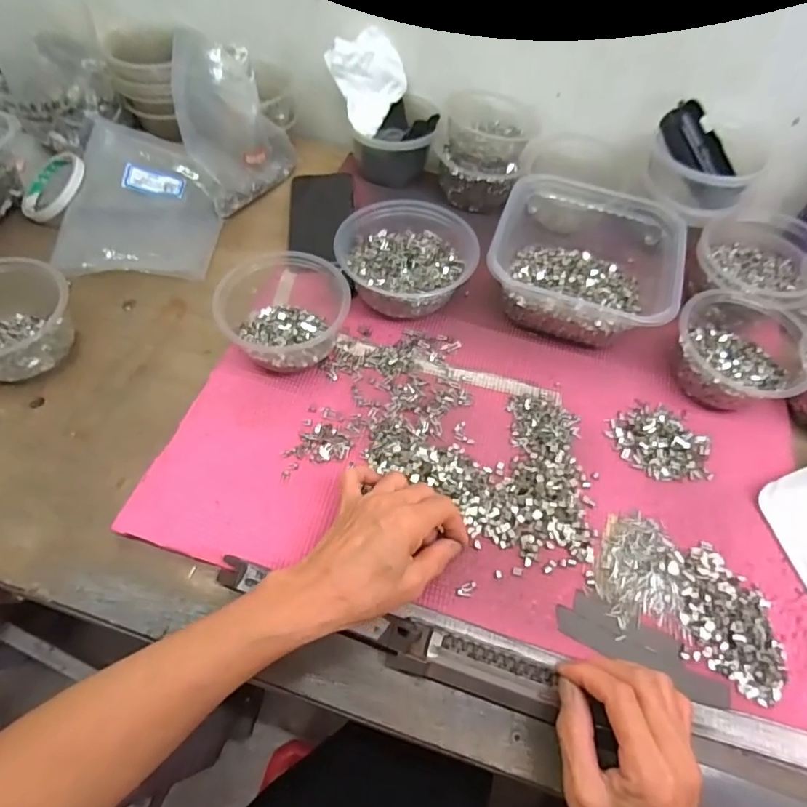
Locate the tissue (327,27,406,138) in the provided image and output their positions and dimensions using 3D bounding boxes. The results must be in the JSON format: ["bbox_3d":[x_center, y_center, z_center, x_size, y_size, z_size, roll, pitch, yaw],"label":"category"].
[{"bbox_3d":[-0.045,-0.378,0.608,0.075,0.072,0.086,36,62,18],"label":"tissue"}]

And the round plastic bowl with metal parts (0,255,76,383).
[{"bbox_3d":[-0.354,-0.072,0.462,0.117,0.064,0.089,-28,64,-19],"label":"round plastic bowl with metal parts"}]

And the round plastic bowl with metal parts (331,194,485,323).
[{"bbox_3d":[-0.001,-0.145,0.518,0.124,0.067,0.114,2,57,-3],"label":"round plastic bowl with metal parts"}]

